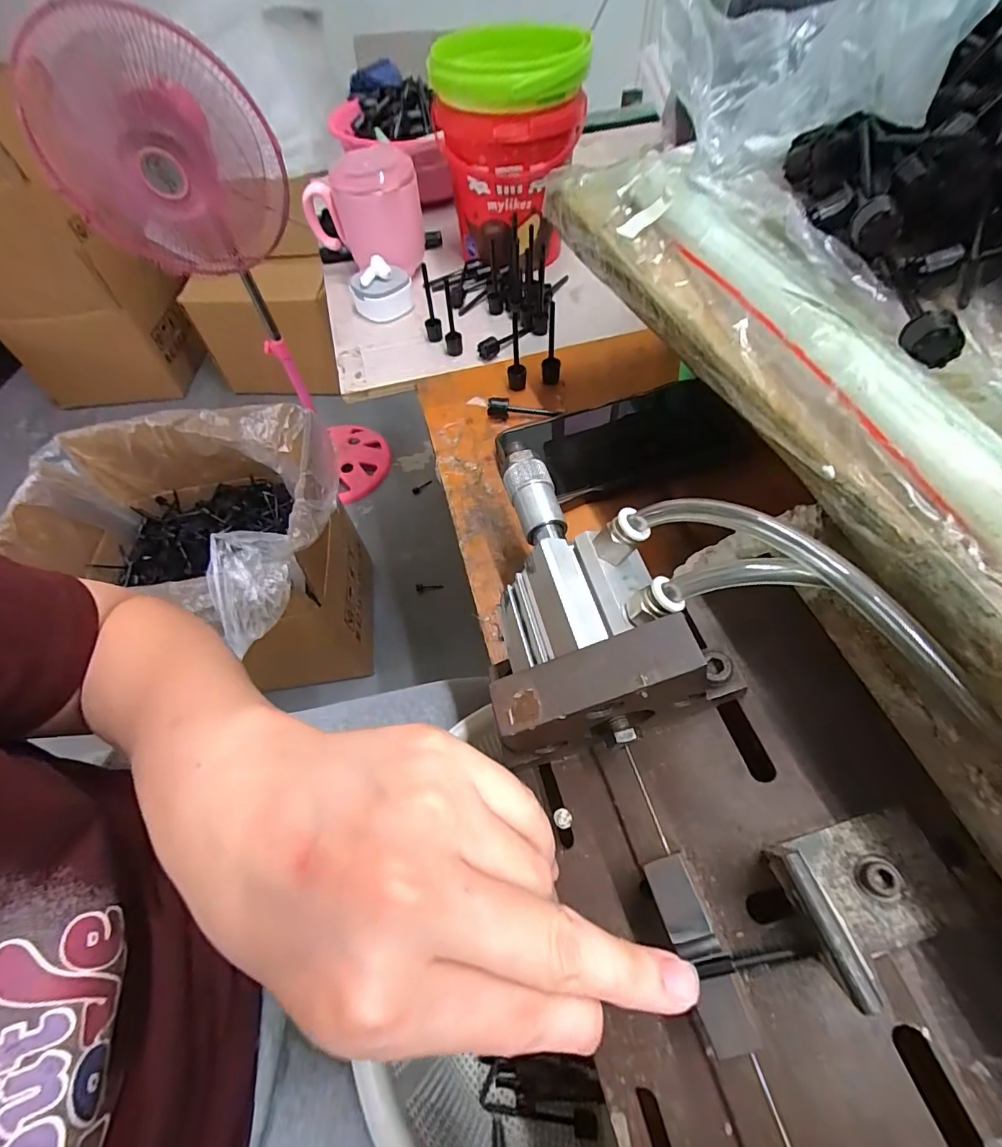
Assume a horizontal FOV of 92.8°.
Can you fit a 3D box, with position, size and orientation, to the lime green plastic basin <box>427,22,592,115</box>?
[{"bbox_3d":[0.003,-0.414,0.389,0.102,0.034,0.101,34,66,22],"label":"lime green plastic basin"}]

